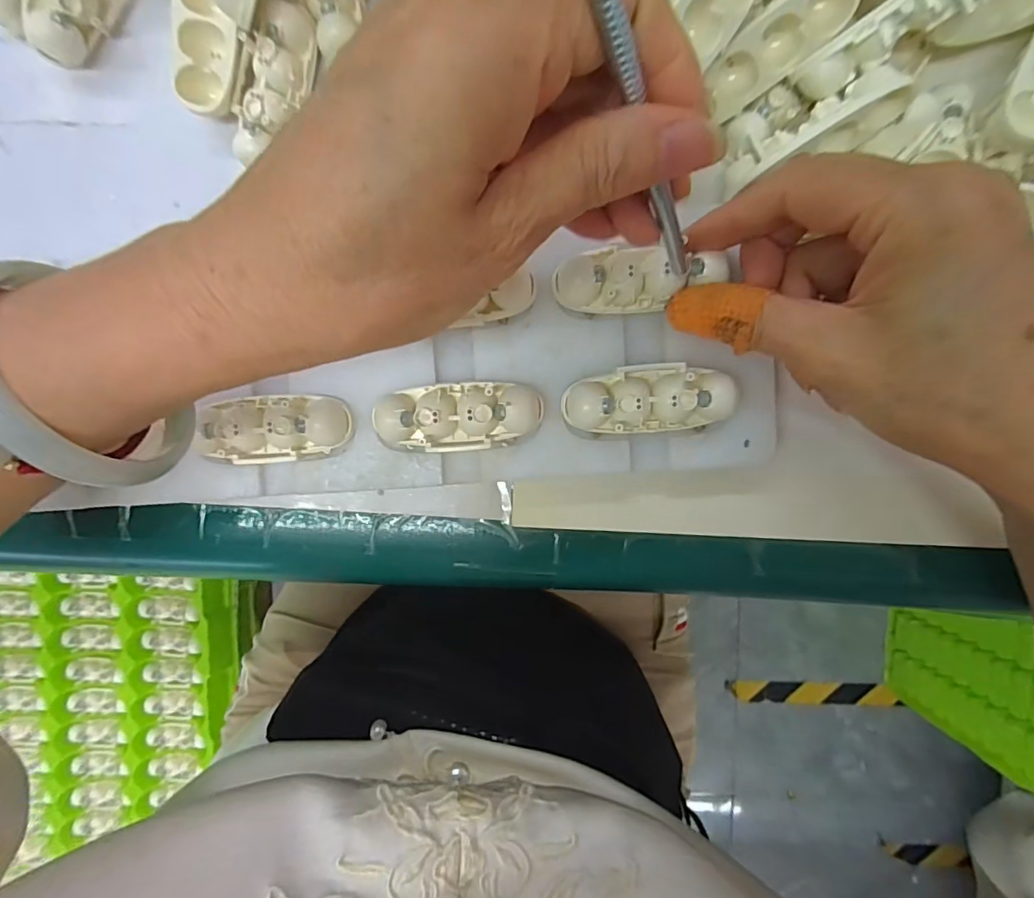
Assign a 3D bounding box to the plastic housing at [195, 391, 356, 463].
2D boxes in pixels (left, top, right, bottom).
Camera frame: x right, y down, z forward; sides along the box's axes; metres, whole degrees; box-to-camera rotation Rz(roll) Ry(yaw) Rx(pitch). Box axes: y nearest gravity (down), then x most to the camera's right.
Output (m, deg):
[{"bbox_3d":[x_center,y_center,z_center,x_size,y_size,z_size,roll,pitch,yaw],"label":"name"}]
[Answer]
[{"bbox_3d":[-0.095,-0.008,0.204,0.060,0.015,0.025,-3,97,4],"label":"plastic housing"}]

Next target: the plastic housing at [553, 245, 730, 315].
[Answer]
[{"bbox_3d":[0.044,-0.062,0.194,0.060,0.012,0.022,-3,97,8],"label":"plastic housing"}]

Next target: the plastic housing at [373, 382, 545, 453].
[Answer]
[{"bbox_3d":[-0.022,-0.012,0.202,0.061,0.014,0.025,-5,97,4],"label":"plastic housing"}]

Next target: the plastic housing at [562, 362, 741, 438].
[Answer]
[{"bbox_3d":[0.049,-0.018,0.199,0.061,0.014,0.025,-4,97,4],"label":"plastic housing"}]

